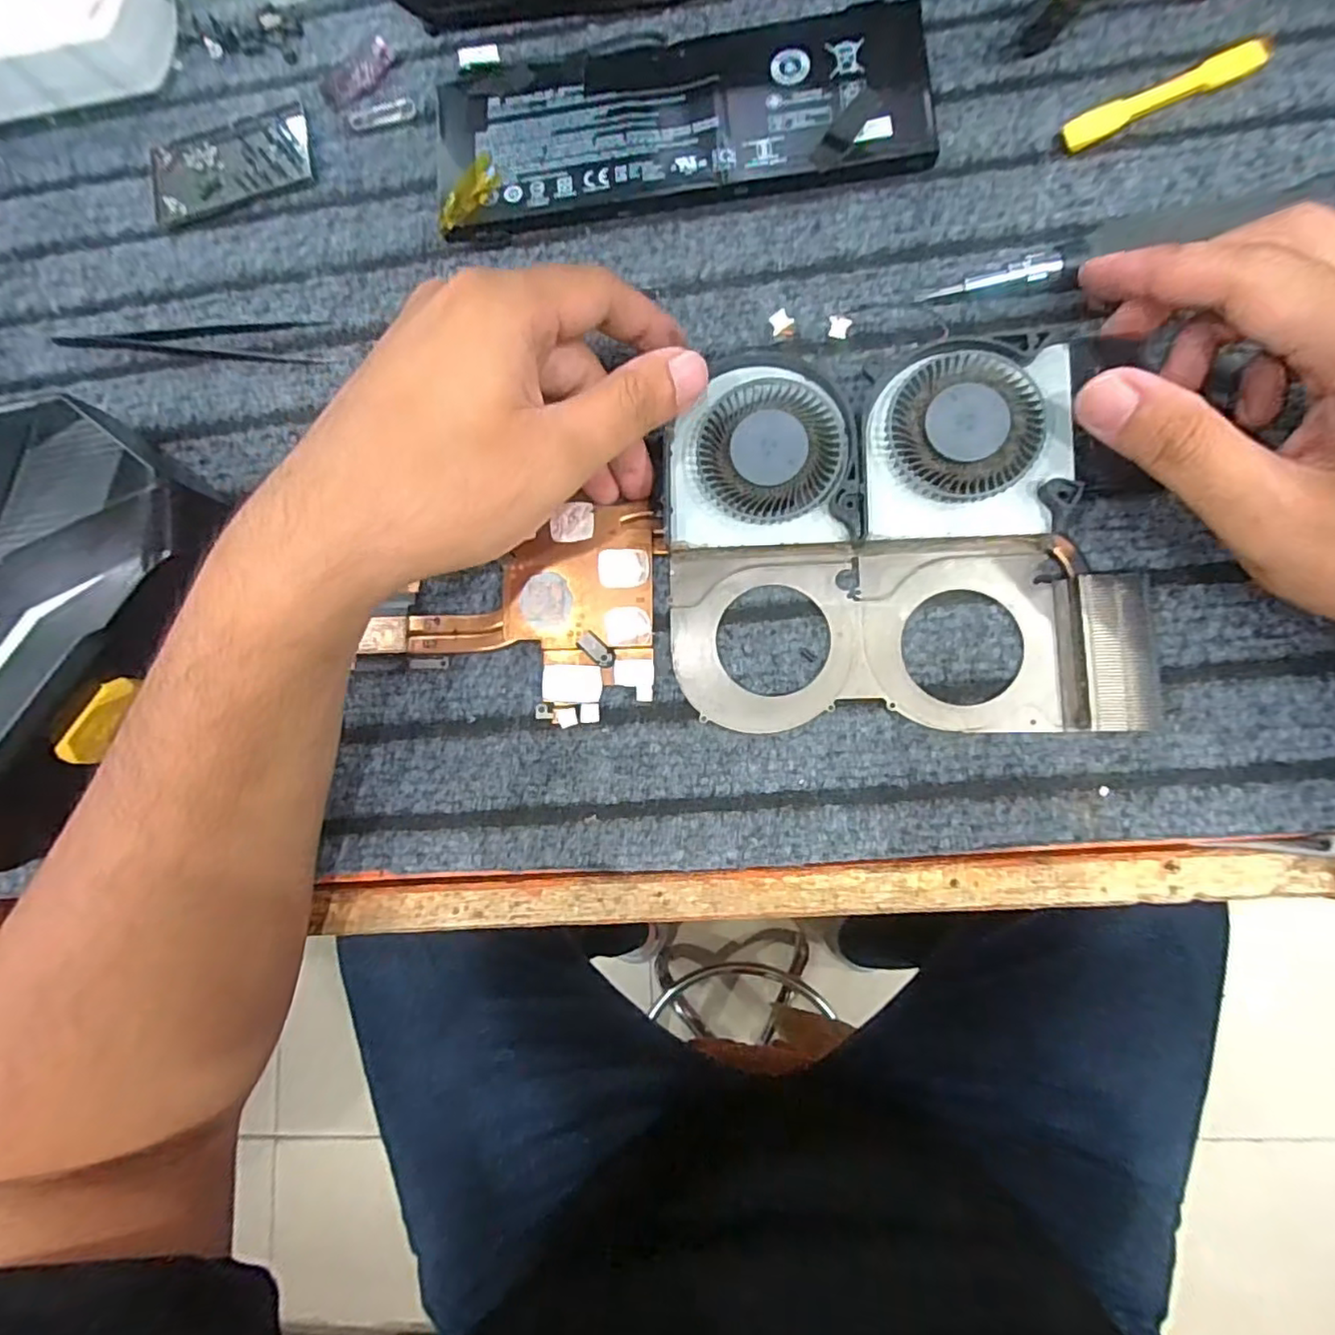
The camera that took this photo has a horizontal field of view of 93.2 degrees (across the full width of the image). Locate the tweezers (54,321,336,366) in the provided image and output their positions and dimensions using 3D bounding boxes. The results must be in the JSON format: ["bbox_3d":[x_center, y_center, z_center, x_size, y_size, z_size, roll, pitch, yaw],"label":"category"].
[{"bbox_3d":[-0.219,-0.154,0.292,0.136,0.004,0.020,7,84,8],"label":"tweezers"}]

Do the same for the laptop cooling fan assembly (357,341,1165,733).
[{"bbox_3d":[0.028,-0.044,0.237,0.276,0.022,0.132,-1,83,7],"label":"laptop cooling fan assembly"}]

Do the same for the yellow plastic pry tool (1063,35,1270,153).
[{"bbox_3d":[0.196,-0.226,0.249,0.082,0.006,0.012,-24,81,3],"label":"yellow plastic pry tool"}]

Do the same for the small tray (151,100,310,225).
[{"bbox_3d":[-0.209,-0.240,0.301,0.080,0.004,0.041,-15,81,5],"label":"small tray"}]

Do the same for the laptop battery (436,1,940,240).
[{"bbox_3d":[0.004,-0.235,0.268,0.206,0.012,0.076,-4,83,6],"label":"laptop battery"}]

